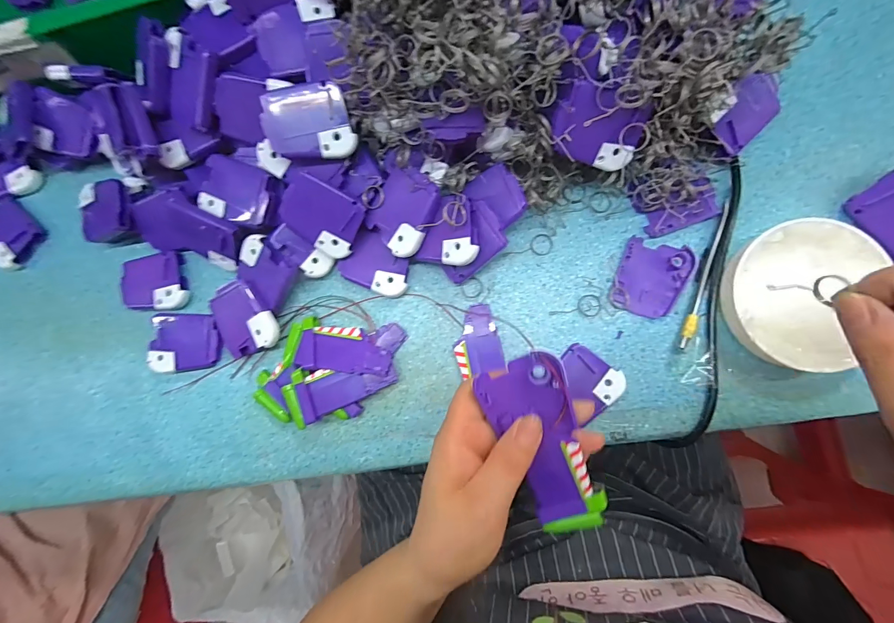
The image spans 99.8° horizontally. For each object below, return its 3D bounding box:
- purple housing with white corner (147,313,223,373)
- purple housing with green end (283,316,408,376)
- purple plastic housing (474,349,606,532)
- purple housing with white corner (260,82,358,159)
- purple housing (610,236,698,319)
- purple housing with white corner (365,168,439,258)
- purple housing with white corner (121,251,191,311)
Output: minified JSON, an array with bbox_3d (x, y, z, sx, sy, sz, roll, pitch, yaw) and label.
[{"bbox_3d":[-0.232,0.028,0.336,0.061,0.015,0.051,1,86,6],"label":"purple housing with white corner"},{"bbox_3d":[-0.086,0.029,0.314,0.095,0.010,0.043,4,67,1],"label":"purple housing with green end"},{"bbox_3d":[0.059,0.084,0.231,0.051,0.010,0.122,-19,102,4],"label":"purple plastic housing"},{"bbox_3d":[-0.102,-0.141,0.281,0.062,0.013,0.050,-4,105,-8],"label":"purple housing with white corner"},{"bbox_3d":[0.164,-0.026,0.300,0.052,0.007,0.060,19,88,7],"label":"purple housing"},{"bbox_3d":[-0.036,-0.079,0.298,0.049,0.008,0.058,37,109,12],"label":"purple housing with white corner"},{"bbox_3d":[-0.271,-0.026,0.345,0.064,0.011,0.053,-7,86,5],"label":"purple housing with white corner"}]

